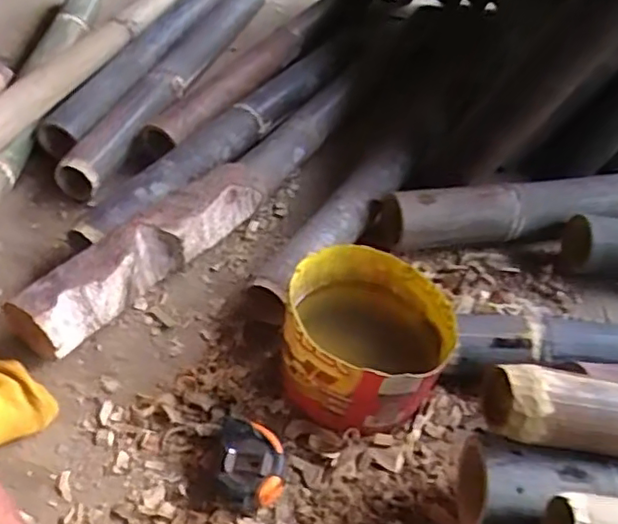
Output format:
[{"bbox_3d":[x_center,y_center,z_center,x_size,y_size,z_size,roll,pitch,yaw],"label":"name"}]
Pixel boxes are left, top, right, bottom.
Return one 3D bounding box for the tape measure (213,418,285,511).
[{"bbox_3d":[-0.049,0.171,0.529,0.056,0.037,0.068,7,44,2],"label":"tape measure"}]

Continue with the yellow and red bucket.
[{"bbox_3d":[0.051,0.072,0.583,0.145,0.093,0.146,3,44,-3],"label":"yellow and red bucket"}]

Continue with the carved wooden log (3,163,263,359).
[{"bbox_3d":[-0.171,-0.008,0.669,0.068,0.077,0.299,29,49,22],"label":"carved wooden log"}]

